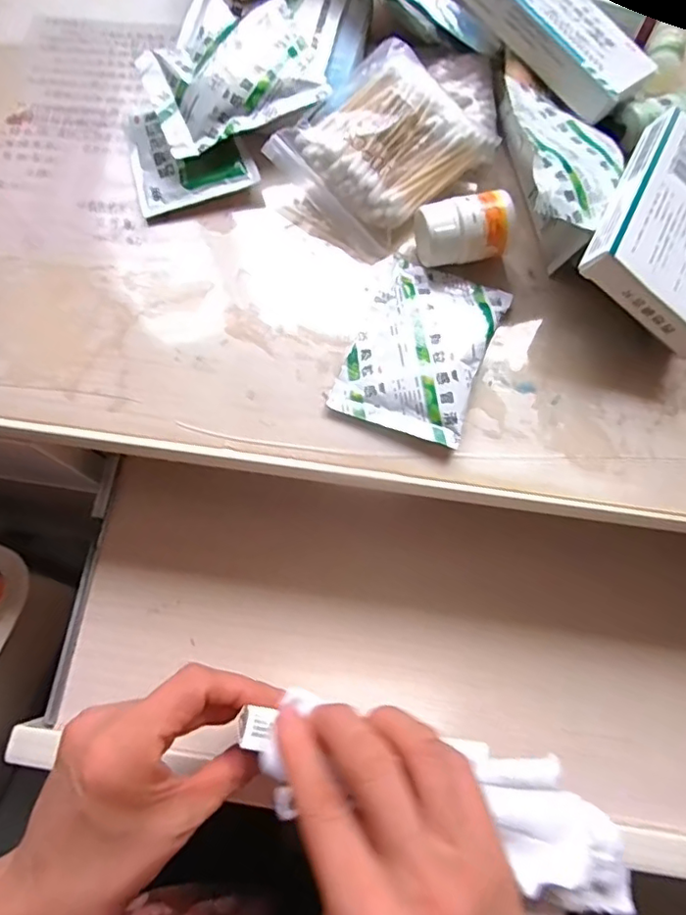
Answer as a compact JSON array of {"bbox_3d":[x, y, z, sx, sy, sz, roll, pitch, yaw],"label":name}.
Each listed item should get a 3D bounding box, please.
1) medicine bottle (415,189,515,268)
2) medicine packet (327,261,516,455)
[{"bbox_3d":[0.063,-0.119,0.302,0.052,0.031,0.028,-7,73,-1],"label":"medicine bottle"},{"bbox_3d":[0.041,-0.058,0.296,0.066,0.012,0.097,21,74,8],"label":"medicine packet"}]

